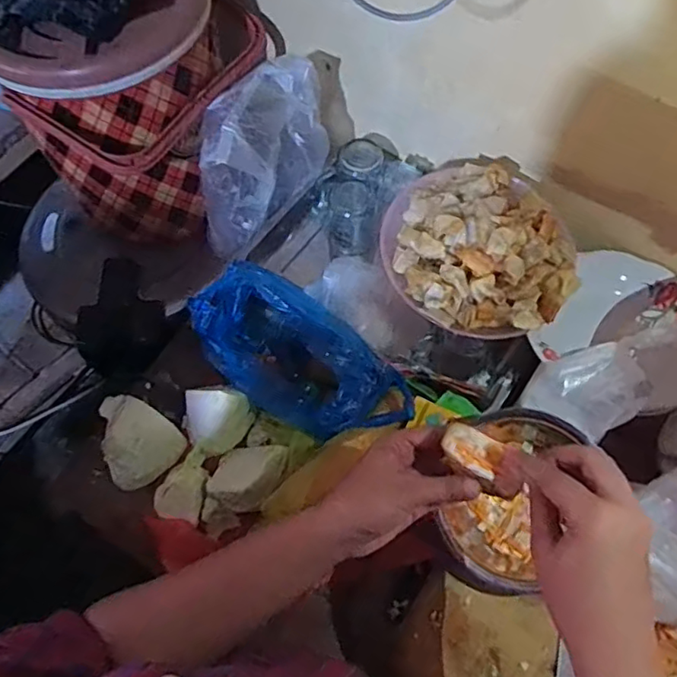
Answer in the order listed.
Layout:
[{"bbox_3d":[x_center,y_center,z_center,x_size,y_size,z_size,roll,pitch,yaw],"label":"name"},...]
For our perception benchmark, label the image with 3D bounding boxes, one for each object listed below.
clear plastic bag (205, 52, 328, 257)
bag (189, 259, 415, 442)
[{"bbox_3d":[-0.105,-0.233,0.771,0.090,0.162,0.204,41,72,18],"label":"clear plastic bag"},{"bbox_3d":[-0.049,0.032,0.703,0.134,0.115,0.239,-40,70,-16],"label":"bag"}]

